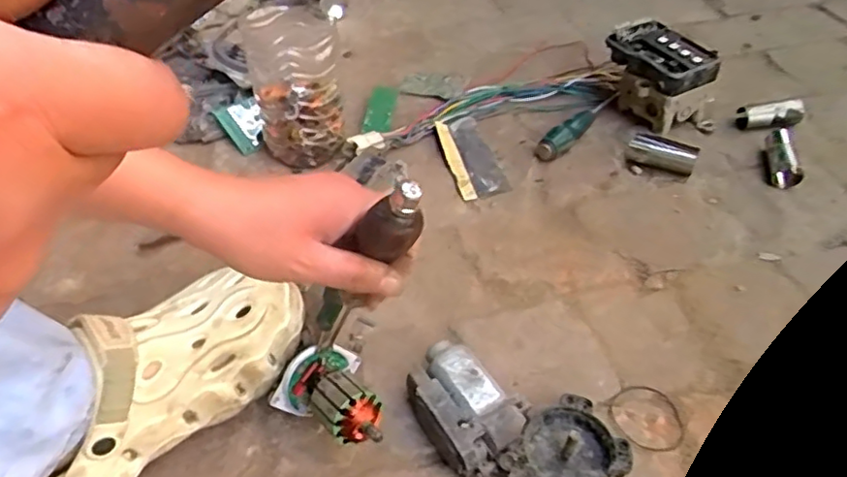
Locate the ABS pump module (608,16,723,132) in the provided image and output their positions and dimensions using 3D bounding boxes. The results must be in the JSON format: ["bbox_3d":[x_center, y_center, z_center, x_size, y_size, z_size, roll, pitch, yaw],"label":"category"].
[{"bbox_3d":[0.283,-0.204,0.750,0.072,0.083,0.128,-28,50,-21],"label":"ABS pump module"}]

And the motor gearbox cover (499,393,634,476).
[{"bbox_3d":[0.103,0.163,0.452,0.085,0.034,0.068,-24,51,-20],"label":"motor gearbox cover"}]

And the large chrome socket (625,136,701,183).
[{"bbox_3d":[0.269,-0.092,0.690,0.074,0.036,0.034,26,53,26],"label":"large chrome socket"}]

